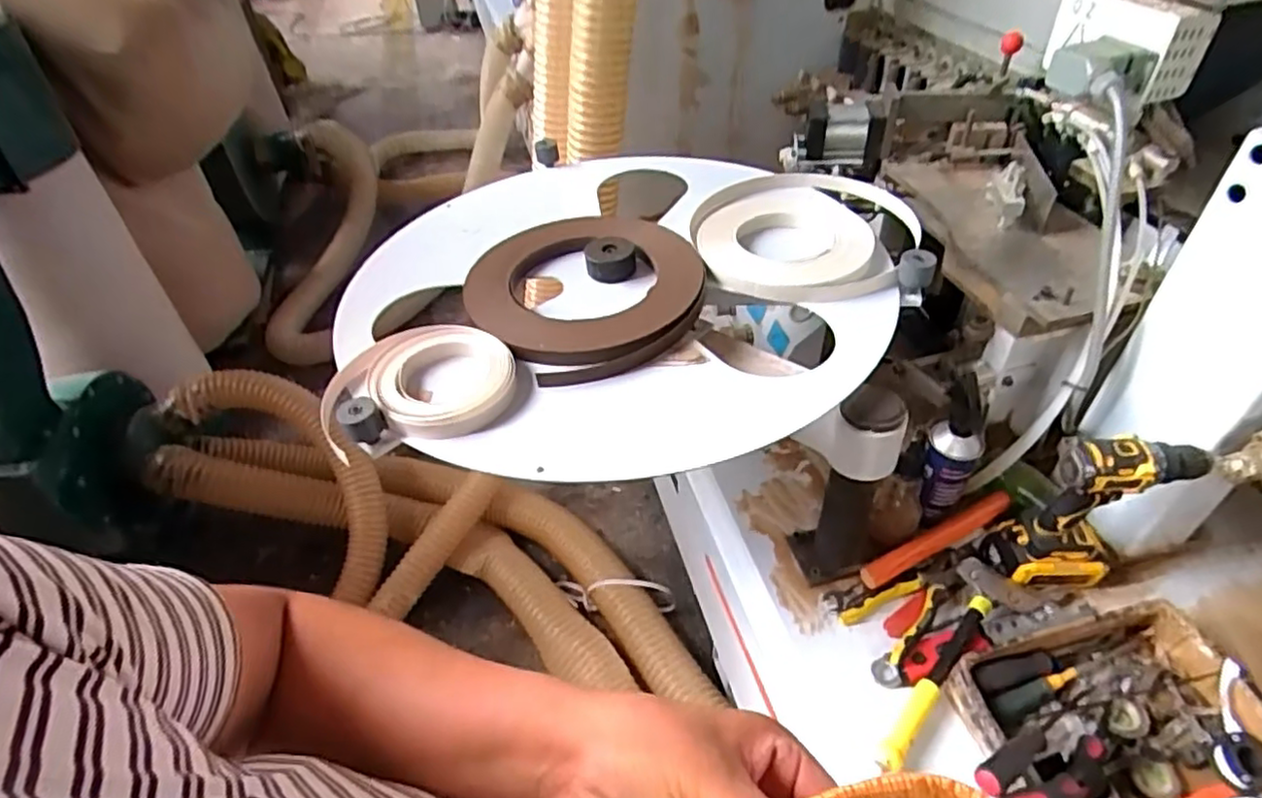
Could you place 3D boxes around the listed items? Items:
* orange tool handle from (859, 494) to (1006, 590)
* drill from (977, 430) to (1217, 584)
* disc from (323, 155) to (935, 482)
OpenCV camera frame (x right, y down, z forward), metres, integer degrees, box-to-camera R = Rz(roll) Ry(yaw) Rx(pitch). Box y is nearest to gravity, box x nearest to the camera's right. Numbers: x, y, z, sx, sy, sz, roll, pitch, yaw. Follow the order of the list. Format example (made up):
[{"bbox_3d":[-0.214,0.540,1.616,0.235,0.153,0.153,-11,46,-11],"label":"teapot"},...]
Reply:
[{"bbox_3d":[0.426,0.194,0.933,0.250,0.025,0.030,-21,46,-17],"label":"orange tool handle"},{"bbox_3d":[0.570,0.136,0.844,0.156,0.252,0.086,-7,44,-2],"label":"drill"},{"bbox_3d":[-0.014,-0.156,0.917,0.765,0.082,0.708,5,45,9],"label":"disc"}]

